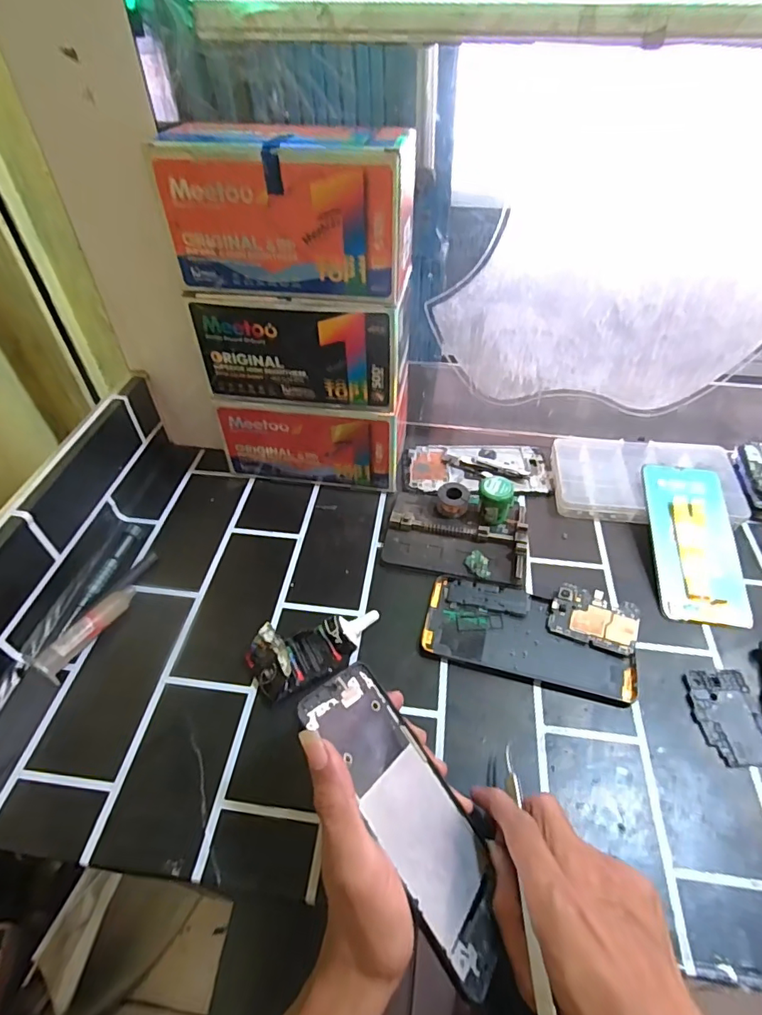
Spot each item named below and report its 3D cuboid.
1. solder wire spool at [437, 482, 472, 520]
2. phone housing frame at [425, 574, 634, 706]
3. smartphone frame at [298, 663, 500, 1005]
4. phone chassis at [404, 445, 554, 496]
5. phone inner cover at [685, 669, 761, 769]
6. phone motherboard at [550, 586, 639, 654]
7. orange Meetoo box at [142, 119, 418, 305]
[{"bbox_3d":[0.070,-0.006,0.490,0.030,0.024,0.027,12,50,11],"label":"solder wire spool"},{"bbox_3d":[0.119,0.104,0.410,0.163,0.005,0.070,12,49,11],"label":"phone housing frame"},{"bbox_3d":[0.015,0.166,0.283,0.158,0.004,0.070,54,28,15],"label":"smartphone frame"},{"bbox_3d":[0.103,-0.043,0.542,0.150,0.009,0.075,-1,48,0],"label":"phone chassis"},{"bbox_3d":[0.253,0.151,0.366,0.046,0.004,0.067,3,48,3],"label":"phone inner cover"},{"bbox_3d":[0.176,0.091,0.413,0.065,0.010,0.045,17,51,15],"label":"phone motherboard"},{"bbox_3d":[-0.064,-0.230,0.386,0.176,0.097,0.096,5,49,5],"label":"orange Meetoo box"}]

